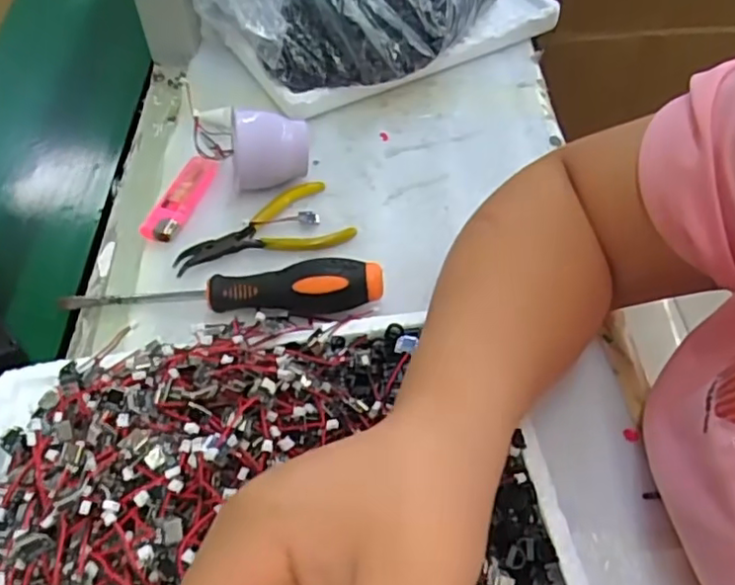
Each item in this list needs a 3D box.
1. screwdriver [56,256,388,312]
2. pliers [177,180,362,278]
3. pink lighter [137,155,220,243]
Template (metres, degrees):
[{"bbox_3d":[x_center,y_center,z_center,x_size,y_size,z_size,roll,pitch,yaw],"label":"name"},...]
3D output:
[{"bbox_3d":[-0.088,-0.005,0.381,0.192,0.027,0.025,0,51,1],"label":"screwdriver"},{"bbox_3d":[-0.073,-0.045,0.428,0.116,0.009,0.060,-16,52,-11],"label":"pliers"},{"bbox_3d":[-0.129,-0.067,0.442,0.021,0.016,0.076,16,53,14],"label":"pink lighter"}]

